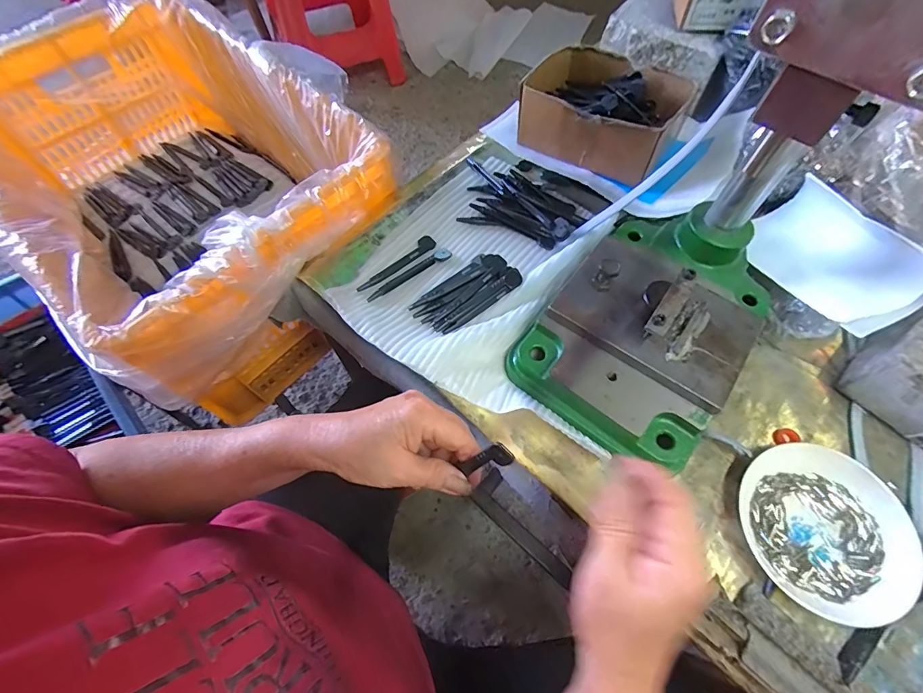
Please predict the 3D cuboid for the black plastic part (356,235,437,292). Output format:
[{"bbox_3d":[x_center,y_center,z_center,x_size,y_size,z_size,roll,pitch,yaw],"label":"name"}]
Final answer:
[{"bbox_3d":[-0.064,-0.085,0.438,0.016,0.004,0.100,41,69,18],"label":"black plastic part"}]

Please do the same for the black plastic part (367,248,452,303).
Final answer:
[{"bbox_3d":[-0.051,-0.073,0.432,0.101,0.009,0.013,-37,69,-18],"label":"black plastic part"}]

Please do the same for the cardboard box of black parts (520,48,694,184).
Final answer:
[{"bbox_3d":[0.162,-0.274,0.499,0.163,0.066,0.134,33,67,15],"label":"cardboard box of black parts"}]

